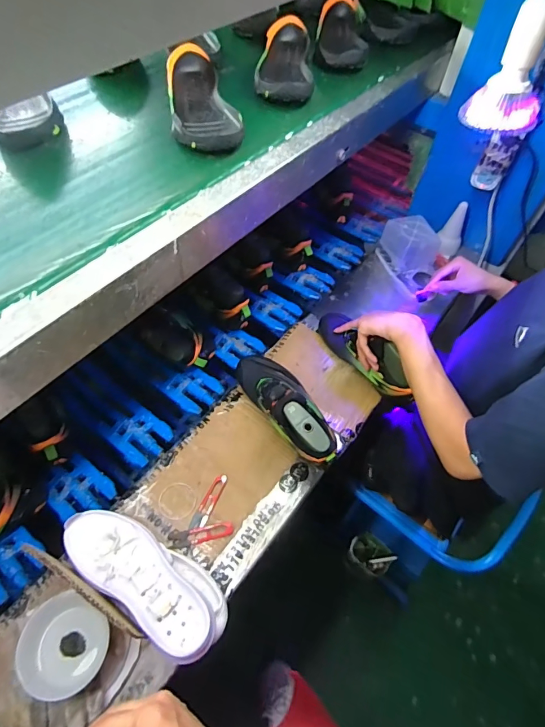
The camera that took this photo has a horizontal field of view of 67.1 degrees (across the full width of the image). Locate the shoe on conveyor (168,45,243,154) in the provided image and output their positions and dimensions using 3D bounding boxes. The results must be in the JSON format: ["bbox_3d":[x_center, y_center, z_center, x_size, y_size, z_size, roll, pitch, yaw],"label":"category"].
[{"bbox_3d":[-0.113,-0.405,0.641,0.093,0.058,0.259,-11,58,-11],"label":"shoe on conveyor"}]

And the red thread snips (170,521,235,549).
[{"bbox_3d":[-0.114,0.275,0.661,0.101,0.007,0.028,-7,57,-9],"label":"red thread snips"}]

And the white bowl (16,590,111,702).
[{"bbox_3d":[-0.275,0.373,0.542,0.119,0.055,0.105,28,59,14],"label":"white bowl"}]

